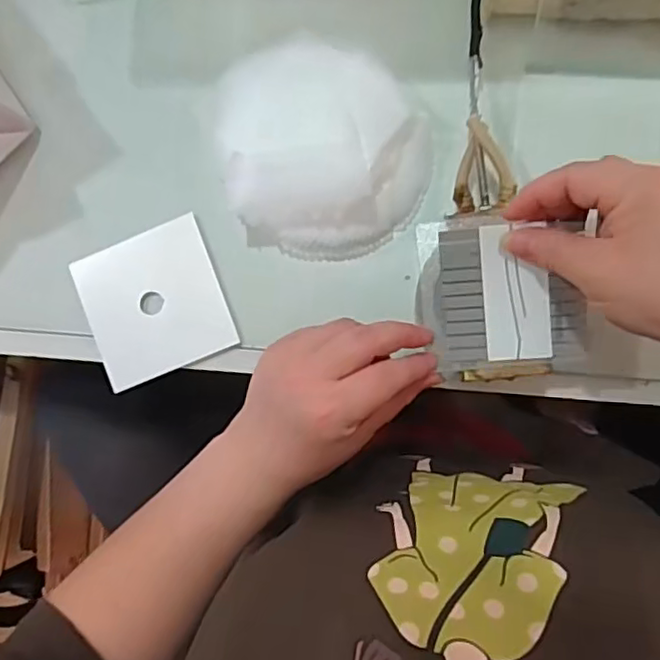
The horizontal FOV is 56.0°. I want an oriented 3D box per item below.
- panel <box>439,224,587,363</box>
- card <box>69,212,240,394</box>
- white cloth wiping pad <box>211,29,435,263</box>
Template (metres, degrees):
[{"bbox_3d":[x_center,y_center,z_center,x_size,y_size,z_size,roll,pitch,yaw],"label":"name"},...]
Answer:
[{"bbox_3d":[0.105,-0.020,0.358,0.077,0.012,0.078,-3,99,15],"label":"panel"},{"bbox_3d":[-0.122,-0.019,0.431,0.094,0.006,0.097,-22,85,6],"label":"card"},{"bbox_3d":[-0.005,-0.119,0.396,0.127,0.057,0.136,-13,86,6],"label":"white cloth wiping pad"}]

